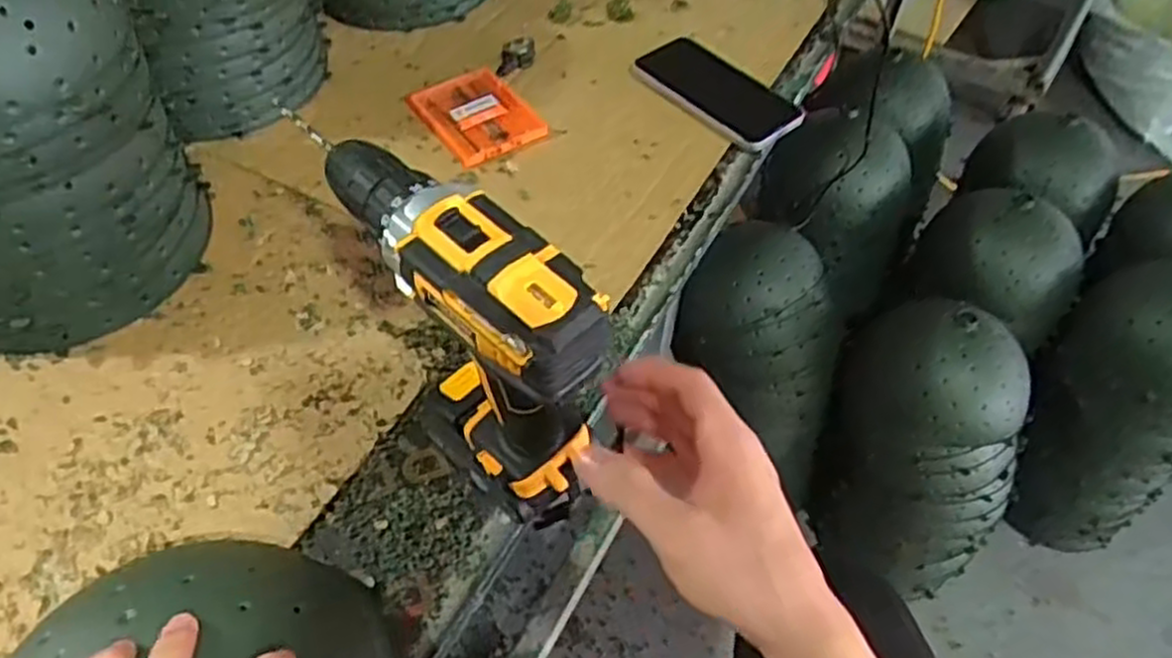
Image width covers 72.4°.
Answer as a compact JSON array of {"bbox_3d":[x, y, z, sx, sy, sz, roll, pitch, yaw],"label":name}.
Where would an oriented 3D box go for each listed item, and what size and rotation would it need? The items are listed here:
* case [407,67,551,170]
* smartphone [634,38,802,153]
[{"bbox_3d":[-0.103,-0.202,0.753,0.091,0.018,0.118,-27,58,-22],"label":"case"},{"bbox_3d":[0.123,-0.230,0.765,0.073,0.015,0.167,-31,59,-24],"label":"smartphone"}]

